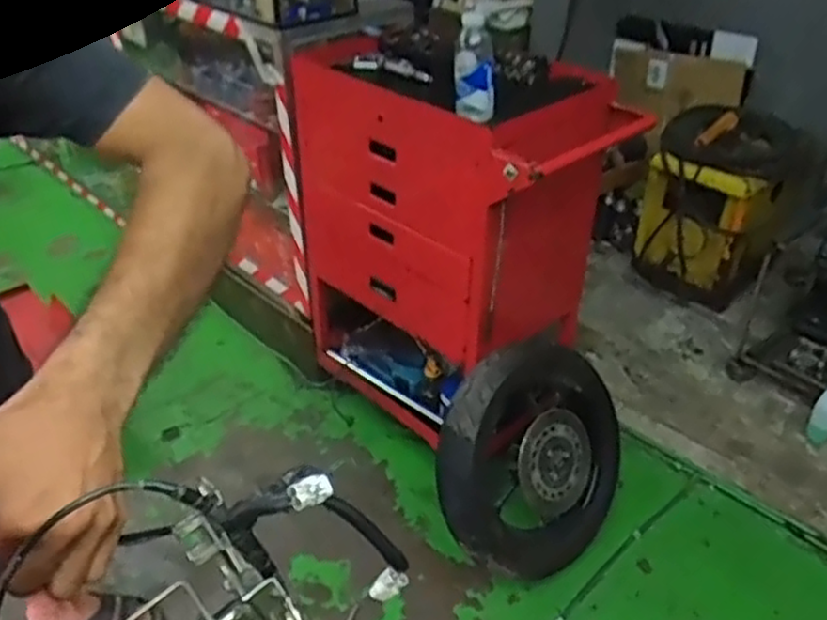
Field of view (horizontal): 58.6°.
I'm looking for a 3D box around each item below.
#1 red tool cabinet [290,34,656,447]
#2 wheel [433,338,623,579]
[{"bbox_3d":[0.101,-0.139,1.762,0.407,0.829,0.642,-28,44,-36],"label":"red tool cabinet"},{"bbox_3d":[0.273,0.330,1.592,0.495,0.521,0.089,-41,21,-27],"label":"wheel"}]

